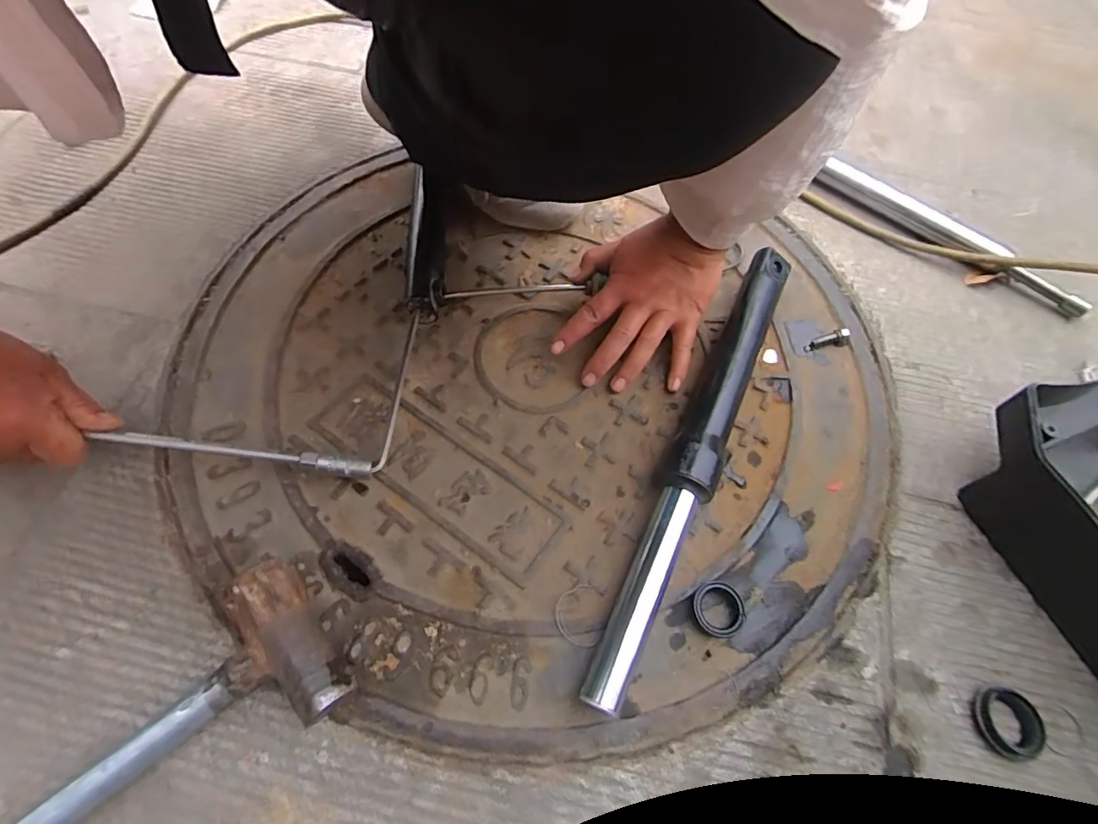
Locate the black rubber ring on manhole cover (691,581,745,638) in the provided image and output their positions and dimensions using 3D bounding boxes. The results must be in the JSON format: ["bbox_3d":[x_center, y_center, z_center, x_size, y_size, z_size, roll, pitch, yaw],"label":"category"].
[{"bbox_3d":[0.118,0.136,0.369,0.034,0.013,0.037,1,62,-3],"label":"black rubber ring on manhole cover"}]

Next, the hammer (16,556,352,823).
[{"bbox_3d":[-0.261,0.197,0.296,0.280,0.040,0.098,-29,67,-17],"label":"hammer"}]

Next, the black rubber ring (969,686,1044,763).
[{"bbox_3d":[0.298,0.201,0.344,0.045,0.012,0.041,1,62,-3],"label":"black rubber ring"}]

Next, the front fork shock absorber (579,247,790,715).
[{"bbox_3d":[0.118,0.024,0.413,0.034,0.039,0.394,24,63,9],"label":"front fork shock absorber"}]

